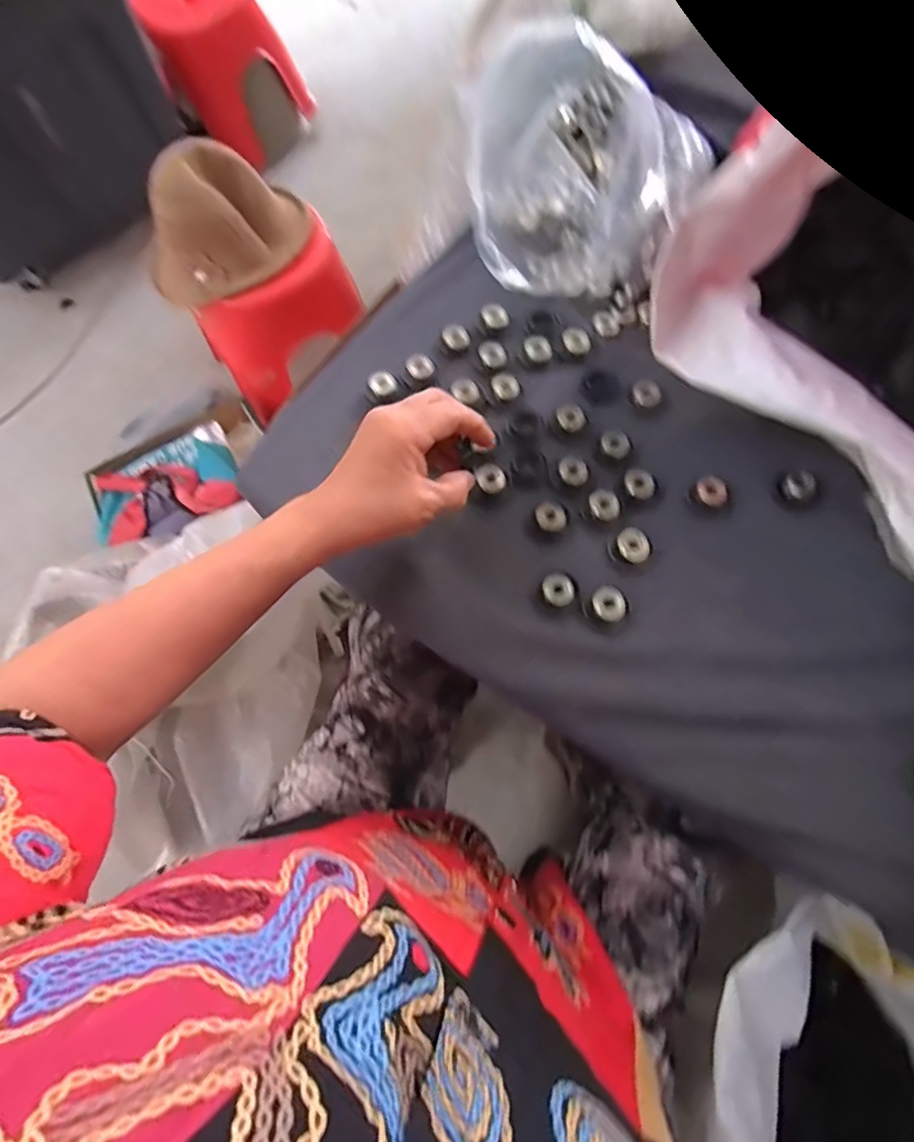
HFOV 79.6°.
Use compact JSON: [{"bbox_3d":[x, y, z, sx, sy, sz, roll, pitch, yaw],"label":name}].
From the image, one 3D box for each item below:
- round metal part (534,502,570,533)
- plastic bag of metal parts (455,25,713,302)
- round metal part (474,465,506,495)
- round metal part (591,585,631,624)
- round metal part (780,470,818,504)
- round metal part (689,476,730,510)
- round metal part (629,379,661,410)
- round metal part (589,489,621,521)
[{"bbox_3d":[0.073,-0.041,0.421,0.025,0.009,0.020,4,68,4],"label":"round metal part"},{"bbox_3d":[0.110,-0.363,0.482,0.185,0.144,0.178,11,69,7],"label":"plastic bag of metal parts"},{"bbox_3d":[0.026,-0.073,0.433,0.020,0.008,0.024,-31,70,-10],"label":"round metal part"},{"bbox_3d":[0.109,0.023,0.388,0.025,0.007,0.025,-1,68,2],"label":"round metal part"},{"bbox_3d":[0.259,-0.064,0.416,0.020,0.015,0.023,-38,71,-12],"label":"round metal part"},{"bbox_3d":[0.194,-0.060,0.420,0.027,0.012,0.022,32,73,14],"label":"round metal part"},{"bbox_3d":[0.159,-0.148,0.461,0.025,0.007,0.024,-1,68,2],"label":"round metal part"},{"bbox_3d":[0.113,-0.050,0.420,0.022,0.006,0.025,-3,68,1],"label":"round metal part"}]

